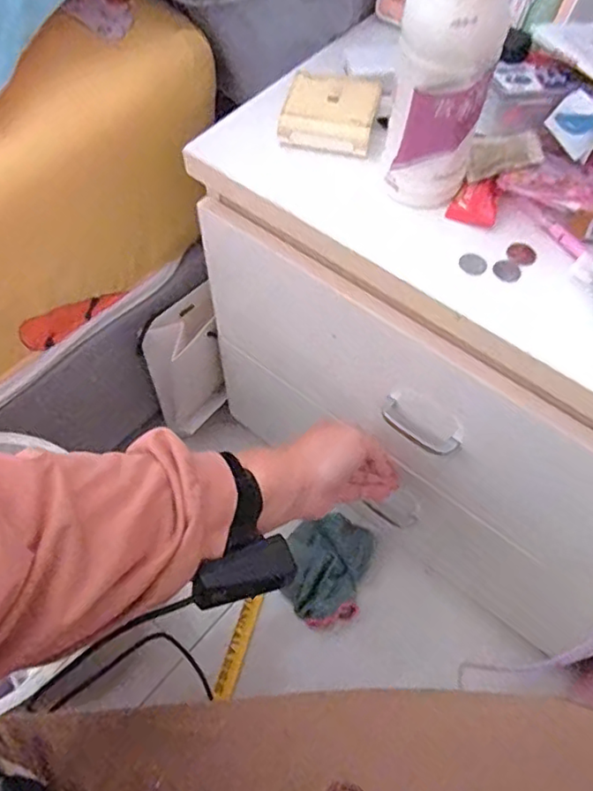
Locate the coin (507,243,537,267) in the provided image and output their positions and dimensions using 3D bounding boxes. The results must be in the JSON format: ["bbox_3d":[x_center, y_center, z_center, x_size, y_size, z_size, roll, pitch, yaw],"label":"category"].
[{"bbox_3d":[0.154,-0.096,0.416,0.019,0.004,0.020,1,65,-2],"label":"coin"}]

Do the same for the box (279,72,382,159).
[{"bbox_3d":[0.027,-0.217,0.472,0.069,0.024,0.073,11,59,6],"label":"box"}]

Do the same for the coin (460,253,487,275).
[{"bbox_3d":[0.119,-0.089,0.410,0.018,0.004,0.018,0,59,0],"label":"coin"}]

